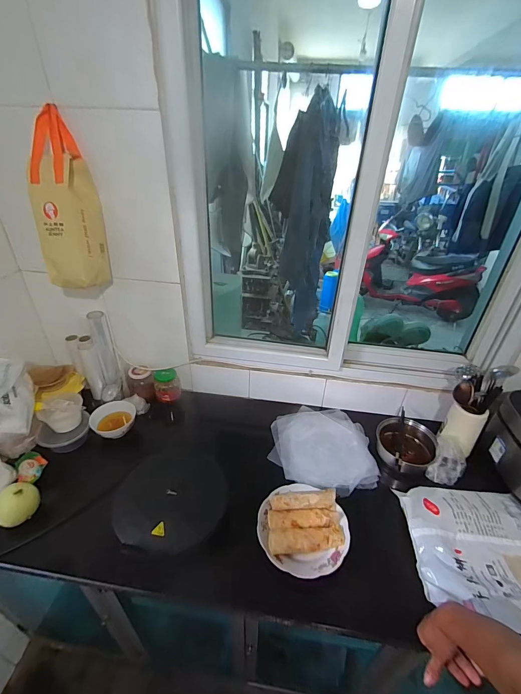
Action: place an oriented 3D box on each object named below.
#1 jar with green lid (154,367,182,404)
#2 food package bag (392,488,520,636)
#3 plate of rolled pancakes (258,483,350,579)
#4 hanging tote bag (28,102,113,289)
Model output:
[{"bbox_3d":[-0.315,0.120,1.079,0.083,0.114,0.082,1,34,-1],"label":"jar with green lid"},{"bbox_3d":[0.490,0.435,0.693,0.317,0.042,0.267,5,34,4],"label":"food package bag"},{"bbox_3d":[0.097,0.401,0.724,0.194,0.047,0.203,1,34,-1],"label":"plate of rolled pancakes"},{"bbox_3d":[-0.485,-0.359,0.809,0.131,0.410,0.114,4,19,4],"label":"hanging tote bag"}]

